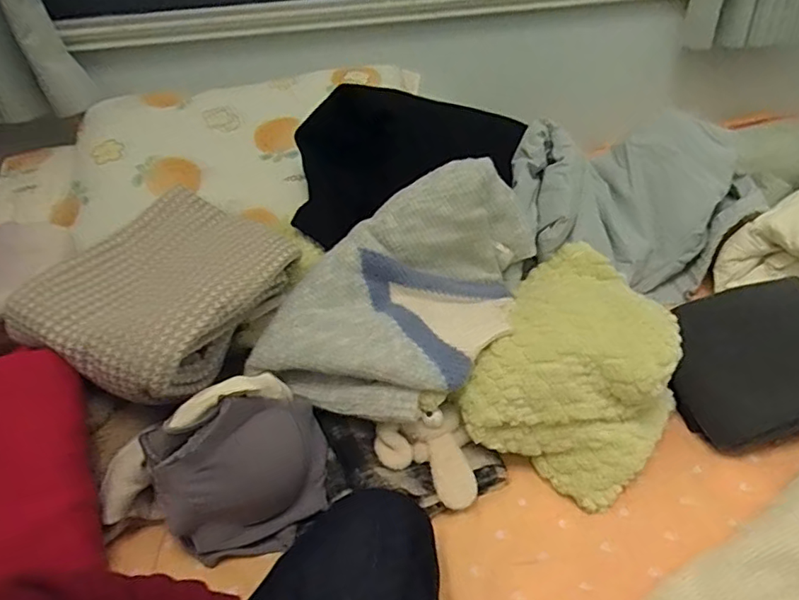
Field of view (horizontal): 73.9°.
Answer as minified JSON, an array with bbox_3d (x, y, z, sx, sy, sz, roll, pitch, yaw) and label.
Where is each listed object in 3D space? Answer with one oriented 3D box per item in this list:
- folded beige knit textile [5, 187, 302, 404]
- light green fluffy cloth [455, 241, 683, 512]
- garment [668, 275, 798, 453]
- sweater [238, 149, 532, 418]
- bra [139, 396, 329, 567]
[{"bbox_3d":[-0.299,-0.005,0.706,0.241,0.109,0.306,18,42,27],"label":"folded beige knit textile"},{"bbox_3d":[0.253,0.075,0.736,0.232,0.156,0.358,15,41,24],"label":"light green fluffy cloth"},{"bbox_3d":[0.494,0.084,0.731,0.255,0.061,0.203,-20,59,4],"label":"garment"},{"bbox_3d":[0.021,-0.039,0.737,0.264,0.176,0.407,16,41,24],"label":"sweater"},{"bbox_3d":[-0.176,0.206,0.631,0.194,0.214,0.070,-24,21,-28],"label":"bra"}]

